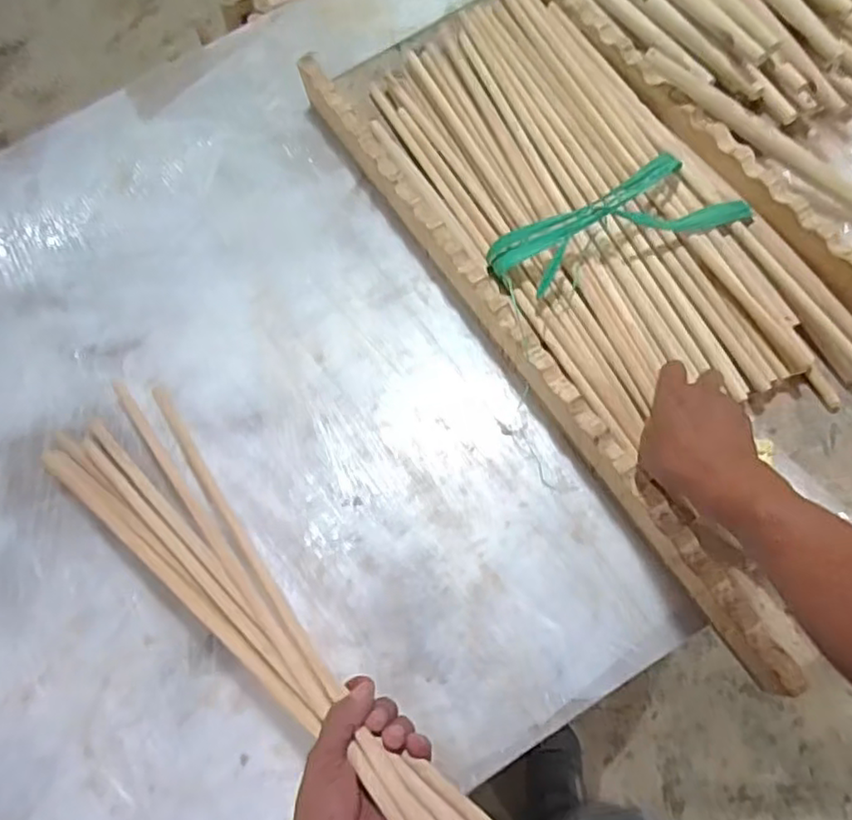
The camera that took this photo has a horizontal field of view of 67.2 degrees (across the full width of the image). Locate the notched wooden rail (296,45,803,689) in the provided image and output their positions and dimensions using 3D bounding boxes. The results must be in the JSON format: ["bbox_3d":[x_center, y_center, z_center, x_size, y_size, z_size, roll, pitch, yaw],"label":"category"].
[{"bbox_3d":[0.094,-0.086,0.698,0.048,0.074,0.854,-31,69,-9],"label":"notched wooden rail"}]

